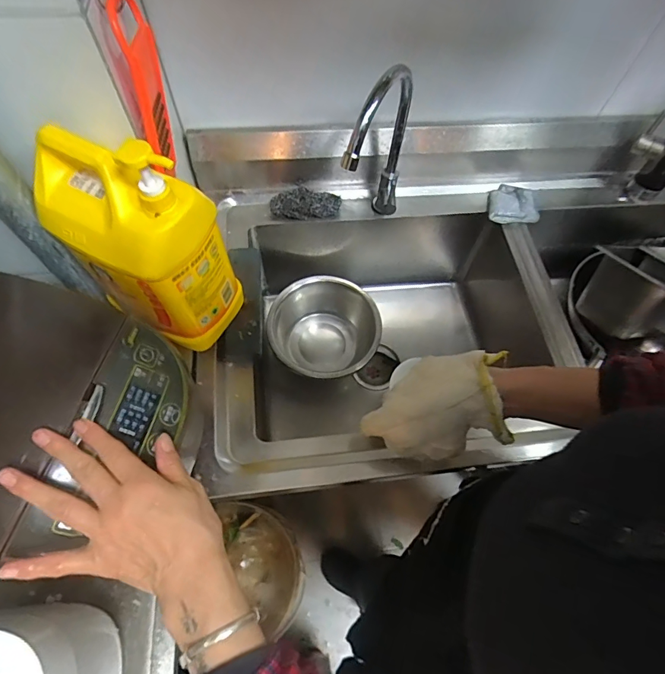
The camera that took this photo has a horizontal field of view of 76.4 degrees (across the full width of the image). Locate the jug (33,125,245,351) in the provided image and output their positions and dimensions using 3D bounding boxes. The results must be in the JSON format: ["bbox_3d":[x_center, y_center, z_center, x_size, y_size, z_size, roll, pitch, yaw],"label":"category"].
[{"bbox_3d":[-0.230,-0.119,0.523,0.179,0.284,0.125,30,66,10],"label":"jug"}]

